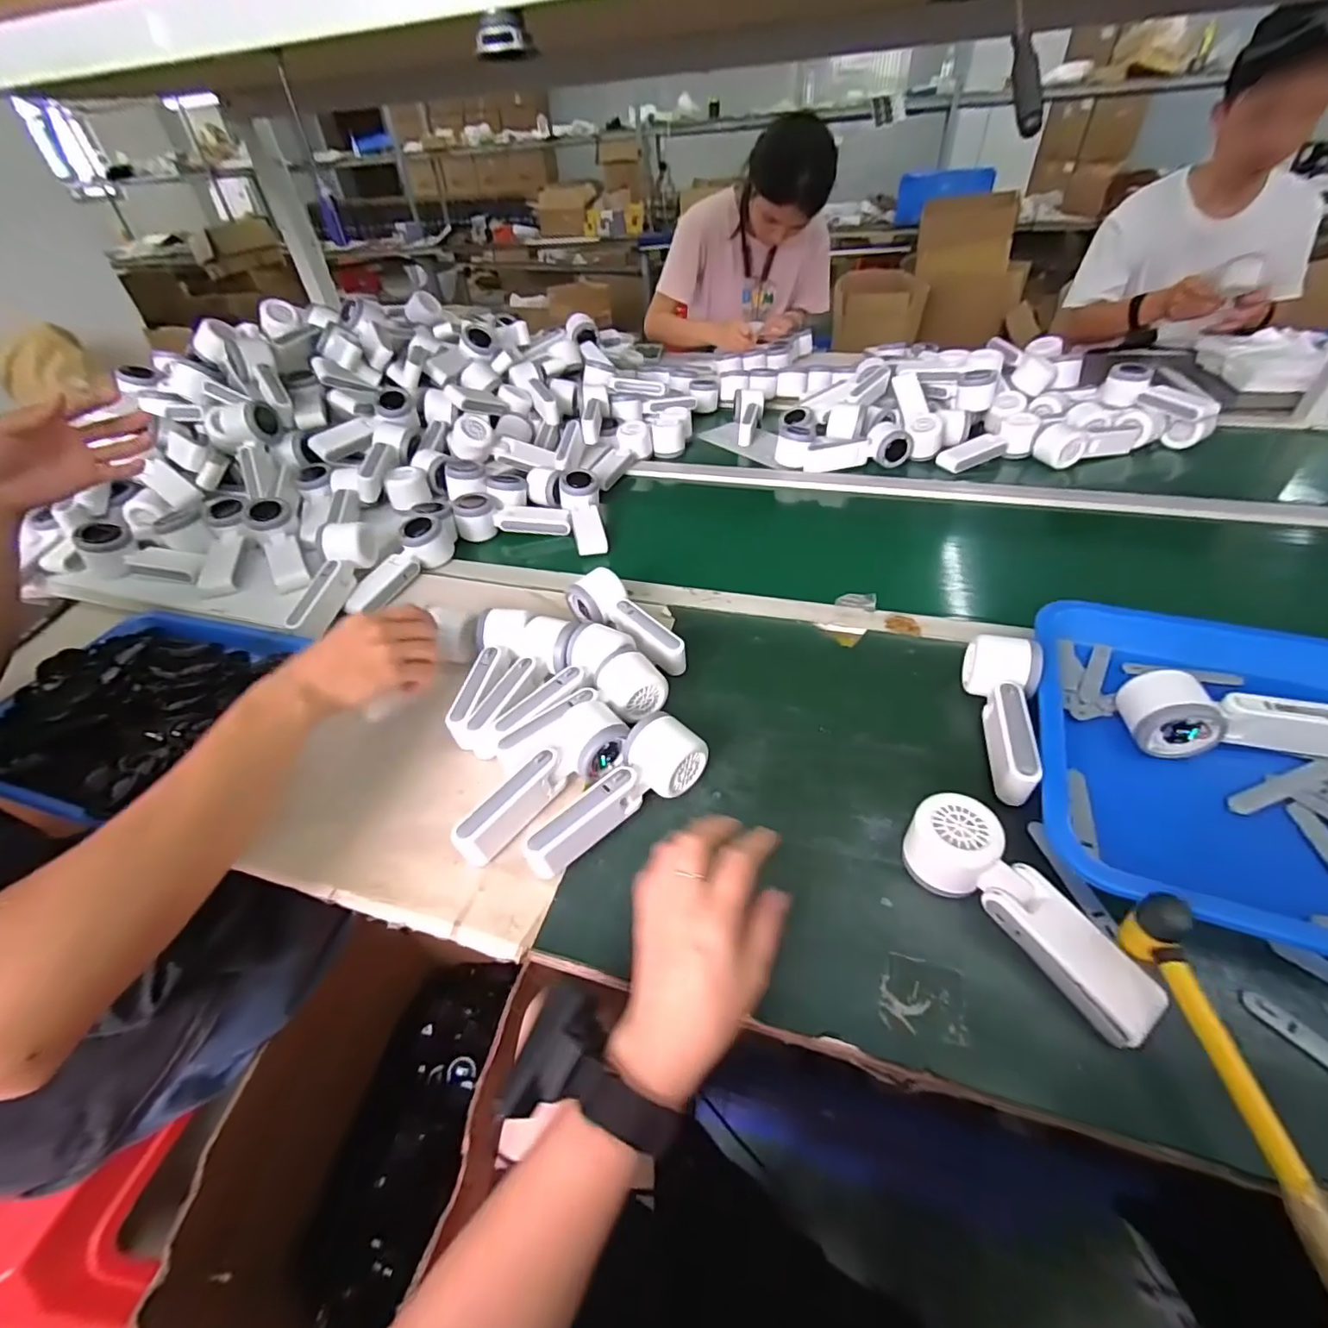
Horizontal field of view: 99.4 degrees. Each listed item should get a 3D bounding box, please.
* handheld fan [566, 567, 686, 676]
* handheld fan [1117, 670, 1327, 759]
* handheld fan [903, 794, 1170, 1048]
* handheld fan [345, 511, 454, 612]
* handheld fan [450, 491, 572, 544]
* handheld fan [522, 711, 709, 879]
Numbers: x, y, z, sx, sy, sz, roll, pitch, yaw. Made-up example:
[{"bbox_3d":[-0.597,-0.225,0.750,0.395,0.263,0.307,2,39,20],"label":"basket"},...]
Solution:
[{"bbox_3d":[-0.038,-0.045,0.614,0.067,0.053,0.156,-29,48,-24],"label":"handheld fan"},{"bbox_3d":[0.476,0.043,0.465,0.164,0.048,0.060,2,43,8],"label":"handheld fan"},{"bbox_3d":[0.236,0.164,0.375,0.053,0.051,0.161,-25,46,-20],"label":"handheld fan"},{"bbox_3d":[-0.347,-0.132,0.730,0.070,0.050,0.161,13,46,18],"label":"handheld fan"},{"bbox_3d":[-0.217,-0.214,0.816,0.160,0.051,0.047,-4,43,1],"label":"handheld fan"},{"bbox_3d":[-0.039,0.107,0.457,0.160,0.055,0.054,-36,51,-29],"label":"handheld fan"}]

